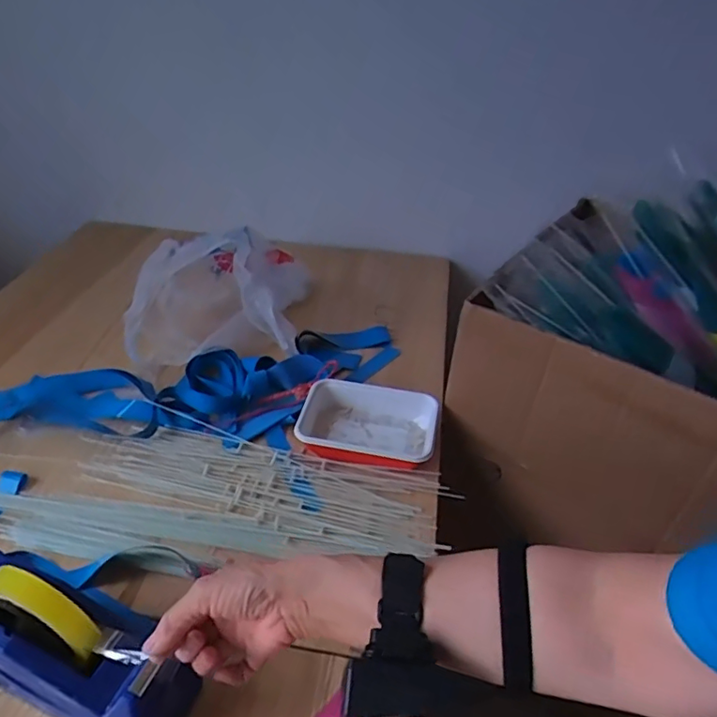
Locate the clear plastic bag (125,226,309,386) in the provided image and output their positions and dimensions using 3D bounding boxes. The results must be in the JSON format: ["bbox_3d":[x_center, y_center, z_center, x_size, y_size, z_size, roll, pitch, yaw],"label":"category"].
[{"bbox_3d":[-0.204,-0.111,0.818,0.235,0.163,0.196,0,39,-4],"label":"clear plastic bag"}]

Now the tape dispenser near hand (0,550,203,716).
[{"bbox_3d":[-0.234,0.235,0.439,0.210,0.120,0.068,24,42,8],"label":"tape dispenser near hand"}]

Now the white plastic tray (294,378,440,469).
[{"bbox_3d":[0.013,0.085,0.698,0.167,0.039,0.112,10,40,7],"label":"white plastic tray"}]

